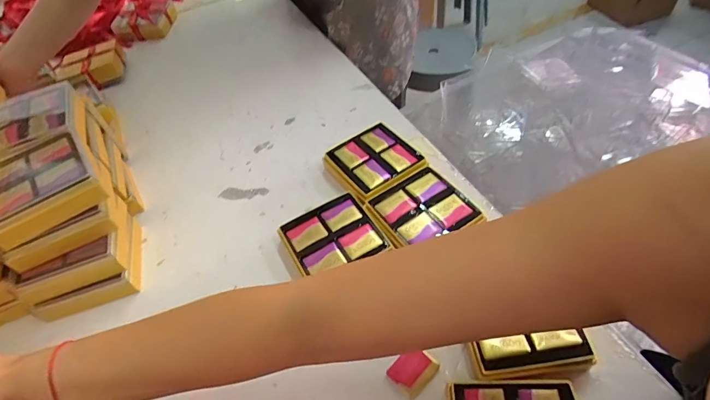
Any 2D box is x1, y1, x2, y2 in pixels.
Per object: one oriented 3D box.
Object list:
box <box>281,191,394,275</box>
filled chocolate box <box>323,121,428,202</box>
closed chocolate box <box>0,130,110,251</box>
[{"bbox_3d":[-0.025,0.045,0.438,0.094,0.034,0.088,-26,52,-14],"label":"box"},{"bbox_3d":[0.025,-0.044,0.503,0.098,0.036,0.102,-33,54,-19],"label":"filled chocolate box"},{"bbox_3d":[-0.320,-0.019,0.397,0.110,0.037,0.118,-35,54,-20],"label":"closed chocolate box"}]

